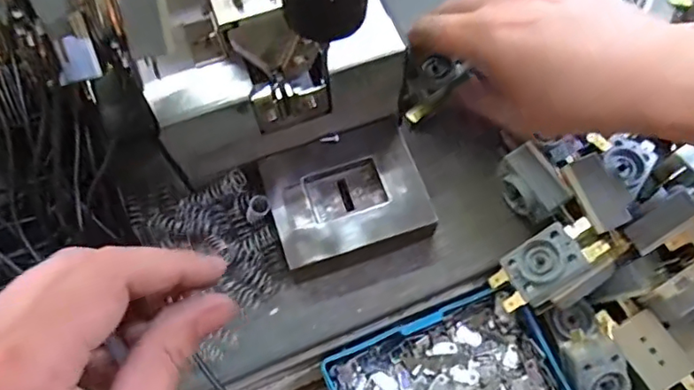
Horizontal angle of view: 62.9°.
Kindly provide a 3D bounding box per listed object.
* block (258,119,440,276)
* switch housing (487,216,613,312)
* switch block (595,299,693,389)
[{"bbox_3d":[0.000,0.002,0.308,0.079,0.023,0.067,-17,69,-7],"label":"block"},{"bbox_3d":[0.102,0.036,0.293,0.059,0.016,0.029,-37,69,15],"label":"switch housing"},{"bbox_3d":[0.161,0.083,0.302,0.028,0.013,0.061,-34,72,-13],"label":"switch block"}]

